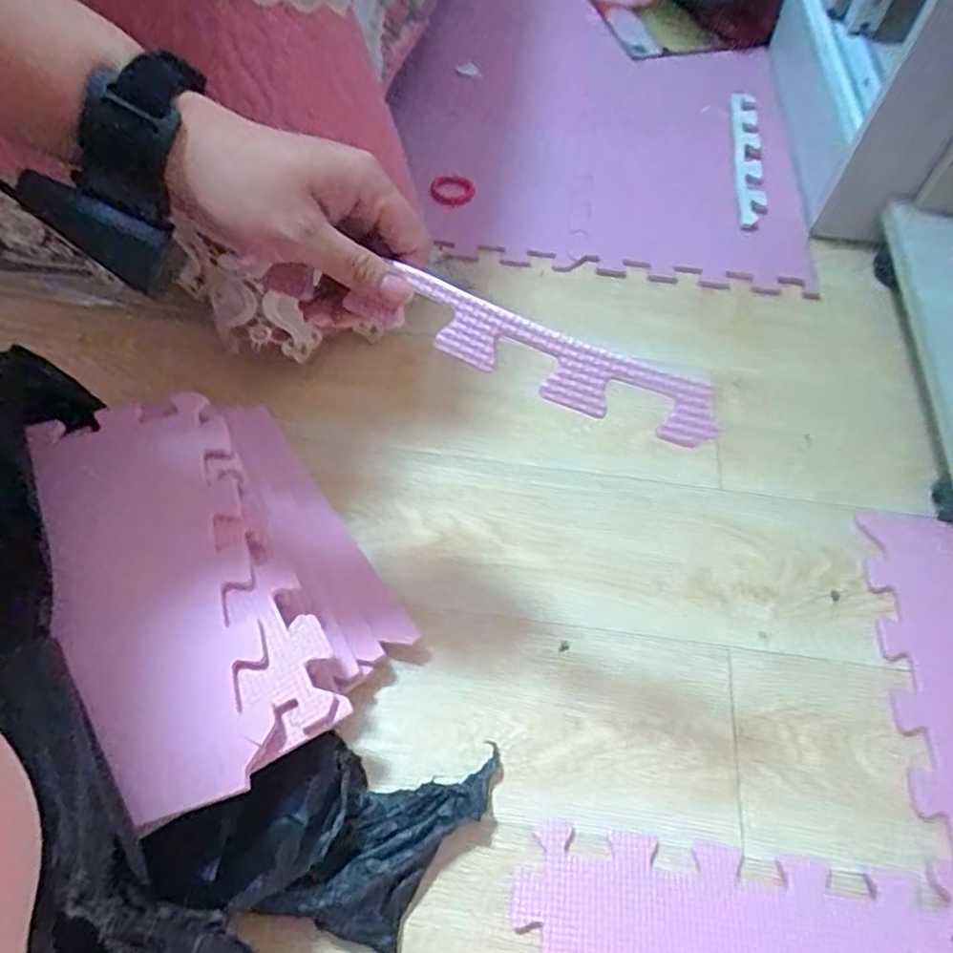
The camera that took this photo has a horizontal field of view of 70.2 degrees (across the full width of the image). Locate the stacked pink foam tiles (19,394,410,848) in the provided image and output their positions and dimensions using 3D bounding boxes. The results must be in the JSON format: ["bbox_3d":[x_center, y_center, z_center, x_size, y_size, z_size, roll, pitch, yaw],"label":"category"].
[{"bbox_3d":[-0.186,0.063,0.496,0.186,0.124,0.303,-29,63,-18],"label":"stacked pink foam tiles"}]

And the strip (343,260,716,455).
[{"bbox_3d":[0.024,-0.060,0.330,0.189,0.032,0.010,24,20,11],"label":"strip"}]

